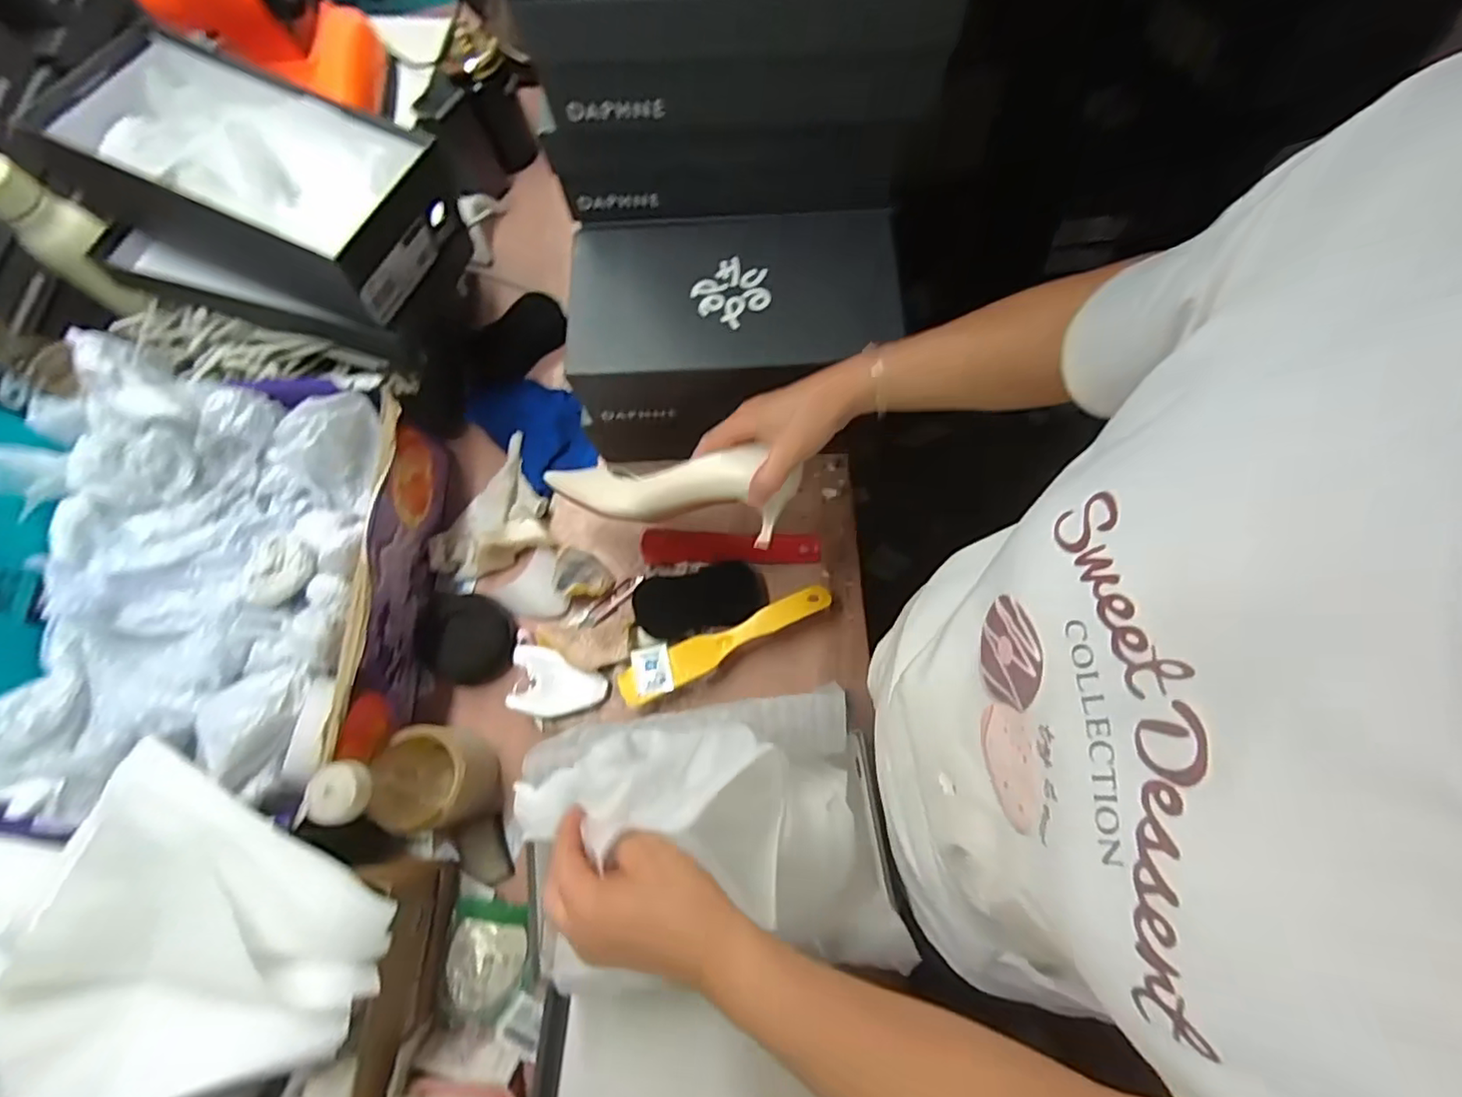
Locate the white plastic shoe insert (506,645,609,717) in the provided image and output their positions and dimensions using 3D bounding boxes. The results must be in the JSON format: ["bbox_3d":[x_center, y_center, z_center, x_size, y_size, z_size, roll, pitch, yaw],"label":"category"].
[{"bbox_3d":[-0.175,0.137,0.627,0.092,0.025,0.063,10,73,5],"label":"white plastic shoe insert"}]

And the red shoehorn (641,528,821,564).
[{"bbox_3d":[0.002,-0.001,0.668,0.189,0.010,0.033,2,84,-8],"label":"red shoehorn"}]

